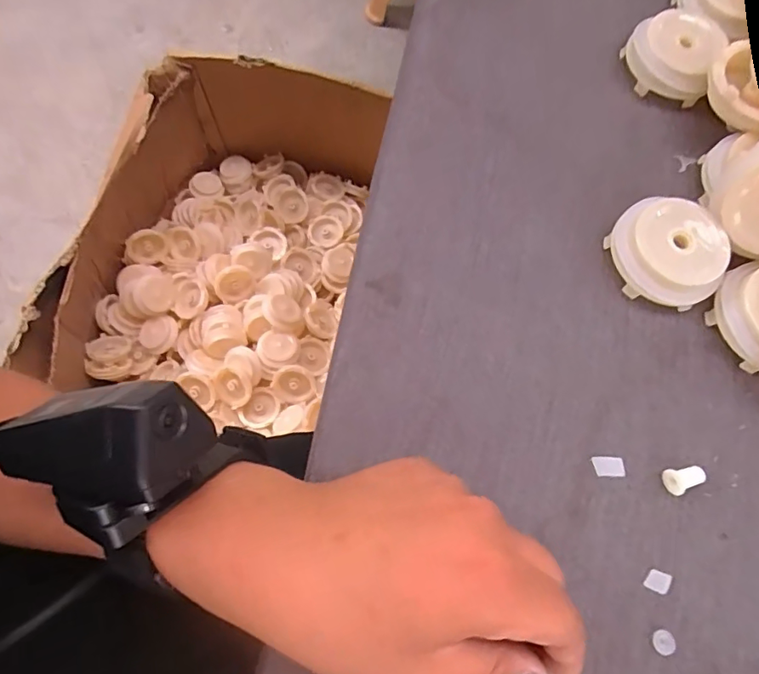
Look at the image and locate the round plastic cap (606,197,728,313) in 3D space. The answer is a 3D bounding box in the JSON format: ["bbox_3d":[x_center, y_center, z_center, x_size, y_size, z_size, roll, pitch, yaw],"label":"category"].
[{"bbox_3d":[0.148,-0.043,0.256,0.049,0.021,0.054,-11,73,-6],"label":"round plastic cap"}]

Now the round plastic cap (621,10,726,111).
[{"bbox_3d":[0.171,-0.166,0.294,0.047,0.028,0.047,21,73,5],"label":"round plastic cap"}]

